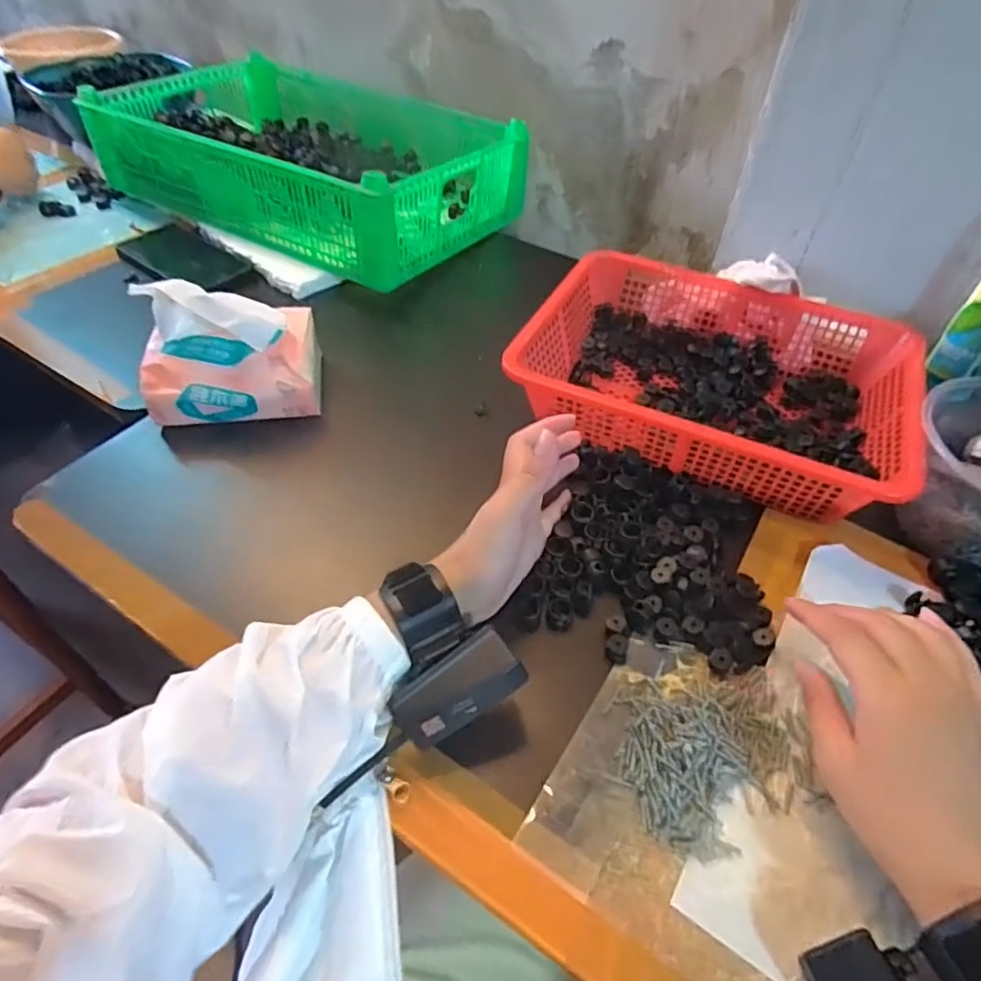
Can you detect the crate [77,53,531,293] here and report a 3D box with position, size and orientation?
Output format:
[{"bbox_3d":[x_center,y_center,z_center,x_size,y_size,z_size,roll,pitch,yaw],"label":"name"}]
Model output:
[{"bbox_3d":[-0.231,-0.416,0.772,0.485,0.110,0.293,25,51,19],"label":"crate"}]

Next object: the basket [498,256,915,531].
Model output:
[{"bbox_3d":[0.187,-0.097,0.520,0.295,0.072,0.219,21,50,16],"label":"basket"}]

